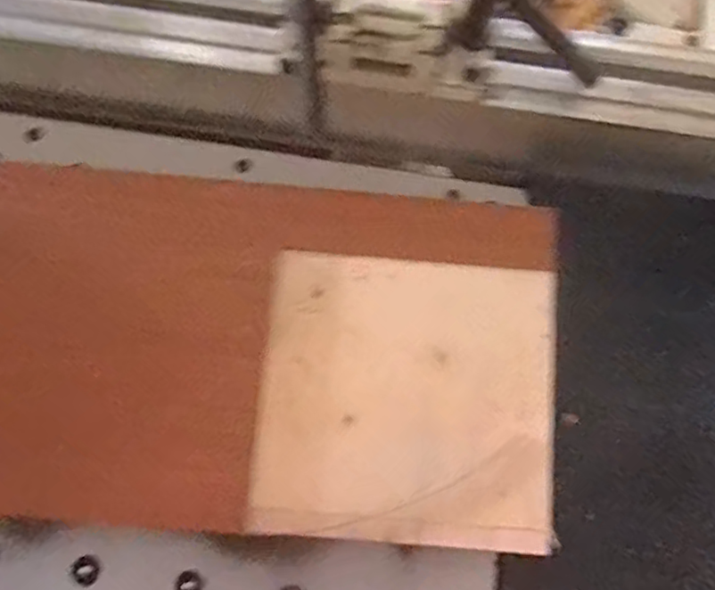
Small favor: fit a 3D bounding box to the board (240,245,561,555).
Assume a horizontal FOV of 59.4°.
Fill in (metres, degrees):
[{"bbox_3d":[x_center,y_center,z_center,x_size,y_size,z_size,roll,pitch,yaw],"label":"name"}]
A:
[{"bbox_3d":[0.039,0.078,0.476,0.219,0.013,0.208,5,77,0],"label":"board"}]

